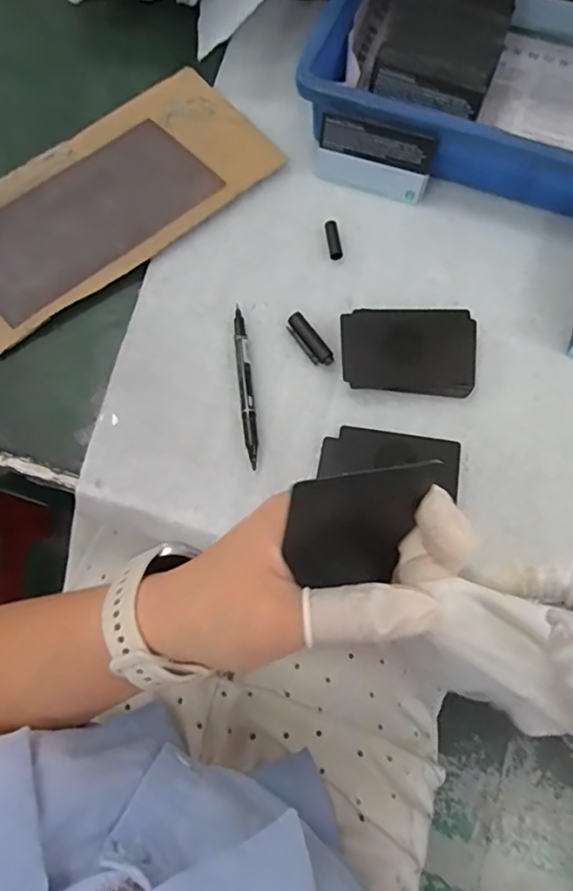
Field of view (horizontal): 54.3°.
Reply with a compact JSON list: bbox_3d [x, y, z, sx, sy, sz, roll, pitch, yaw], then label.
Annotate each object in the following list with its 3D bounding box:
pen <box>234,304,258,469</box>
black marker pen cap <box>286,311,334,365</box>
[{"bbox_3d":[-0.029,-0.043,0.403,0.010,0.011,0.122,-7,75,-1],"label":"pen"},{"bbox_3d":[0.017,-0.077,0.412,0.014,0.012,0.045,-35,77,-9],"label":"black marker pen cap"}]

